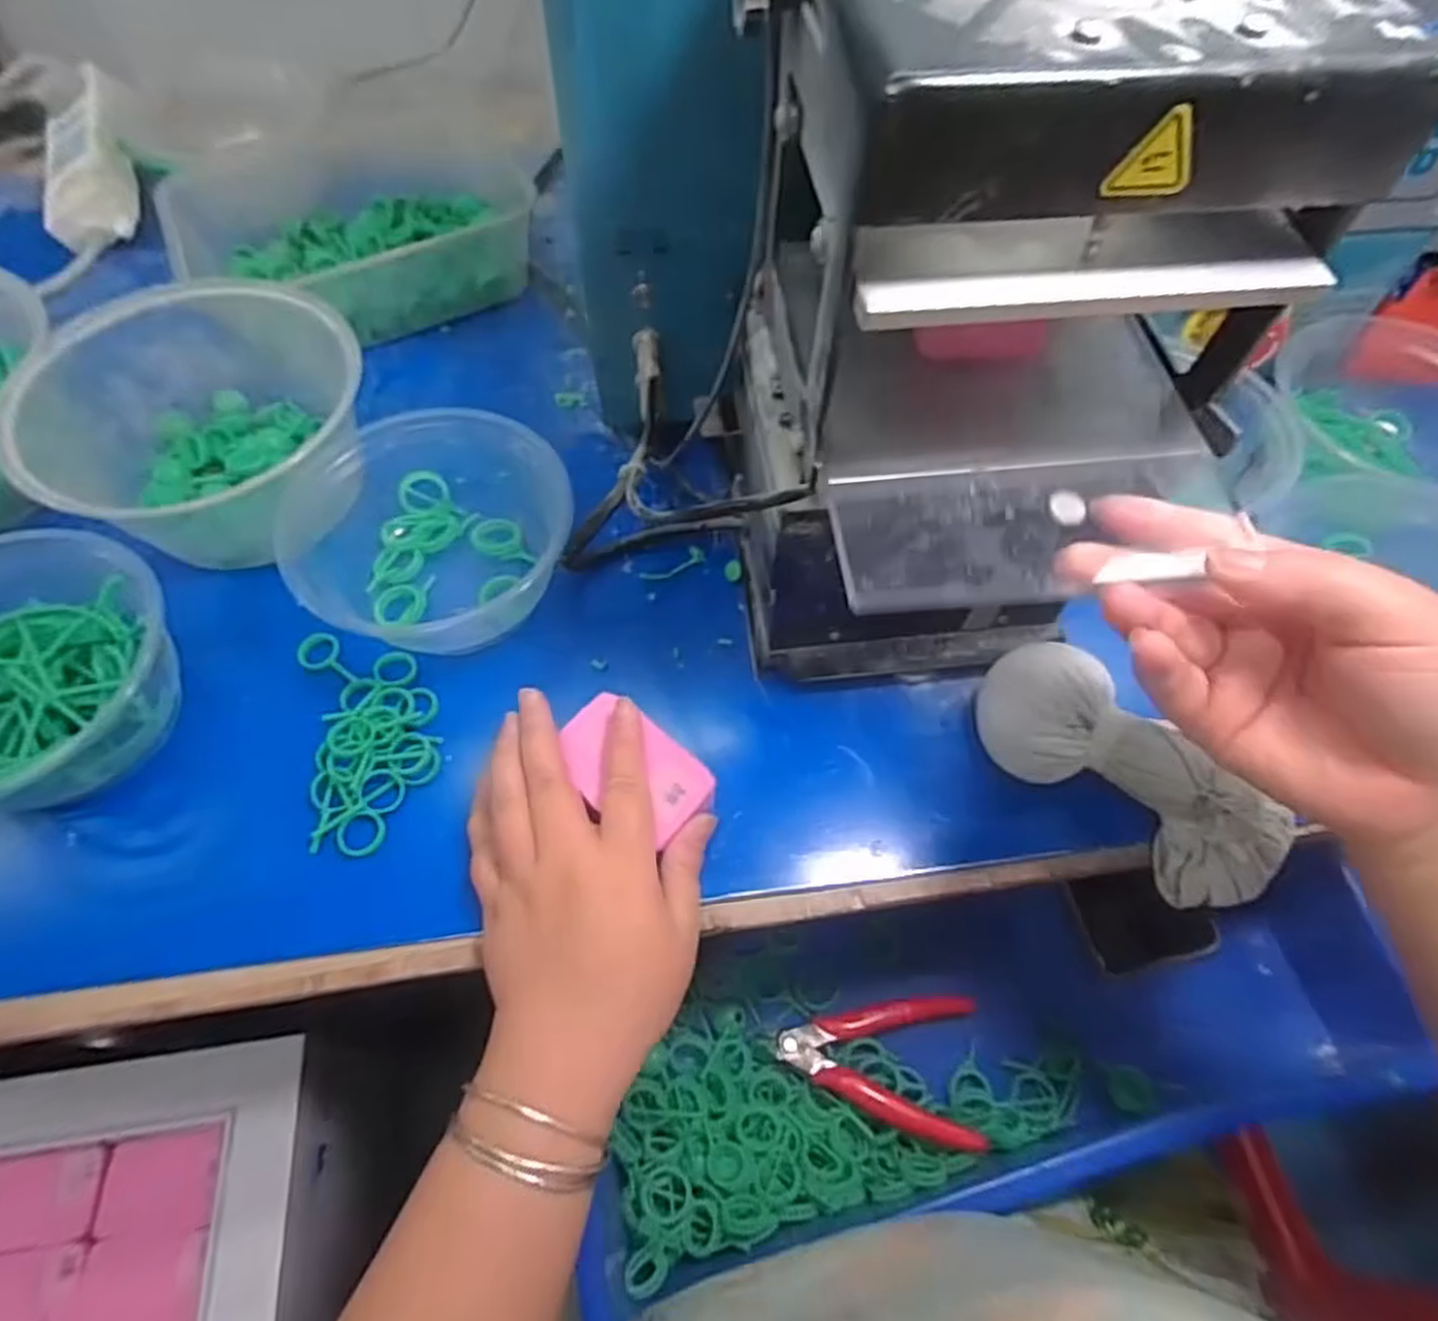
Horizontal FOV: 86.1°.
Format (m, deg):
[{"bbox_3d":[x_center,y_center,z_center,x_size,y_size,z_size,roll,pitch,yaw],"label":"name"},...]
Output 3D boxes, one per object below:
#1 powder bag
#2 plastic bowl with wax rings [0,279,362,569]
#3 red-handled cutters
[{"bbox_3d":[0.178,0.053,0.345,0.050,0.051,0.139,-40,69,-21],"label":"powder bag"},{"bbox_3d":[-0.275,-0.133,0.418,0.164,0.061,0.155,-22,63,-13],"label":"plastic bowl with wax rings"},{"bbox_3d":[0.088,0.216,0.422,0.106,0.017,0.072,9,61,4],"label":"red-handled cutters"}]

